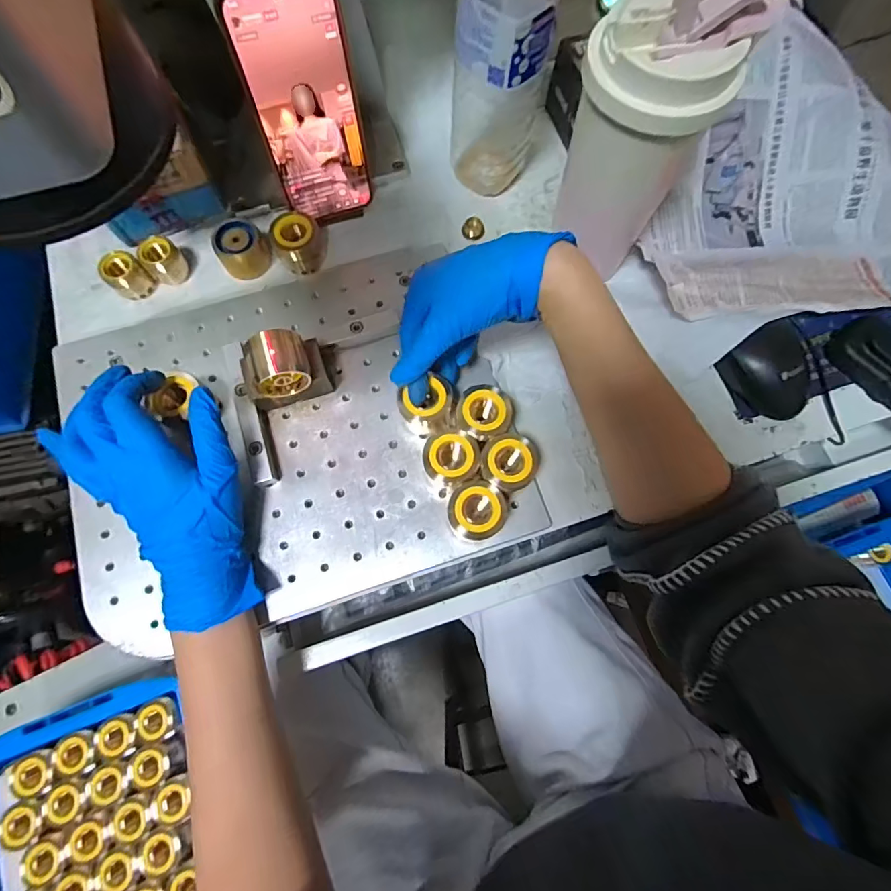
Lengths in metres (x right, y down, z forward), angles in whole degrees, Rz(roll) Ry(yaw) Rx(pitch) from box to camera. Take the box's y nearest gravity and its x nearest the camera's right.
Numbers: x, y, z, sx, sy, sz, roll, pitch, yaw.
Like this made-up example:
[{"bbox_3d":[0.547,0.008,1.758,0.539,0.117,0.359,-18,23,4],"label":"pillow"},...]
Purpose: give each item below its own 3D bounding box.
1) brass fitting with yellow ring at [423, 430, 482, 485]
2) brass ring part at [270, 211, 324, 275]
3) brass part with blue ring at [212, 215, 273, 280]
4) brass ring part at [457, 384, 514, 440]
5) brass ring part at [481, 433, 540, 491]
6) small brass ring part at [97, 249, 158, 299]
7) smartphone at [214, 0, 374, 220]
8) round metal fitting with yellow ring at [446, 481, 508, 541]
[{"bbox_3d":[0.005,0.012,0.352,0.040,0.037,0.035,-5,74,-1],"label":"brass fitting with yellow ring"},{"bbox_3d":[-0.126,-0.173,0.405,0.040,0.033,0.036,-26,75,-7],"label":"brass ring part"},{"bbox_3d":[-0.173,-0.167,0.404,0.040,0.033,0.034,-25,75,-7],"label":"brass part with blue ring"},{"bbox_3d":[0.030,-0.021,0.361,0.039,0.041,0.034,22,75,7],"label":"brass ring part"},{"bbox_3d":[0.048,0.014,0.352,0.044,0.039,0.041,0,73,0],"label":"brass ring part"},{"bbox_3d":[-0.271,-0.144,0.400,0.028,0.029,0.029,40,77,11],"label":"small brass ring part"},{"bbox_3d":[-0.102,-0.249,0.361,0.076,0.158,0.005,-21,65,-6],"label":"smartphone"},{"bbox_3d":[0.022,0.048,0.342,0.039,0.039,0.040,0,73,0],"label":"round metal fitting with yellow ring"}]

